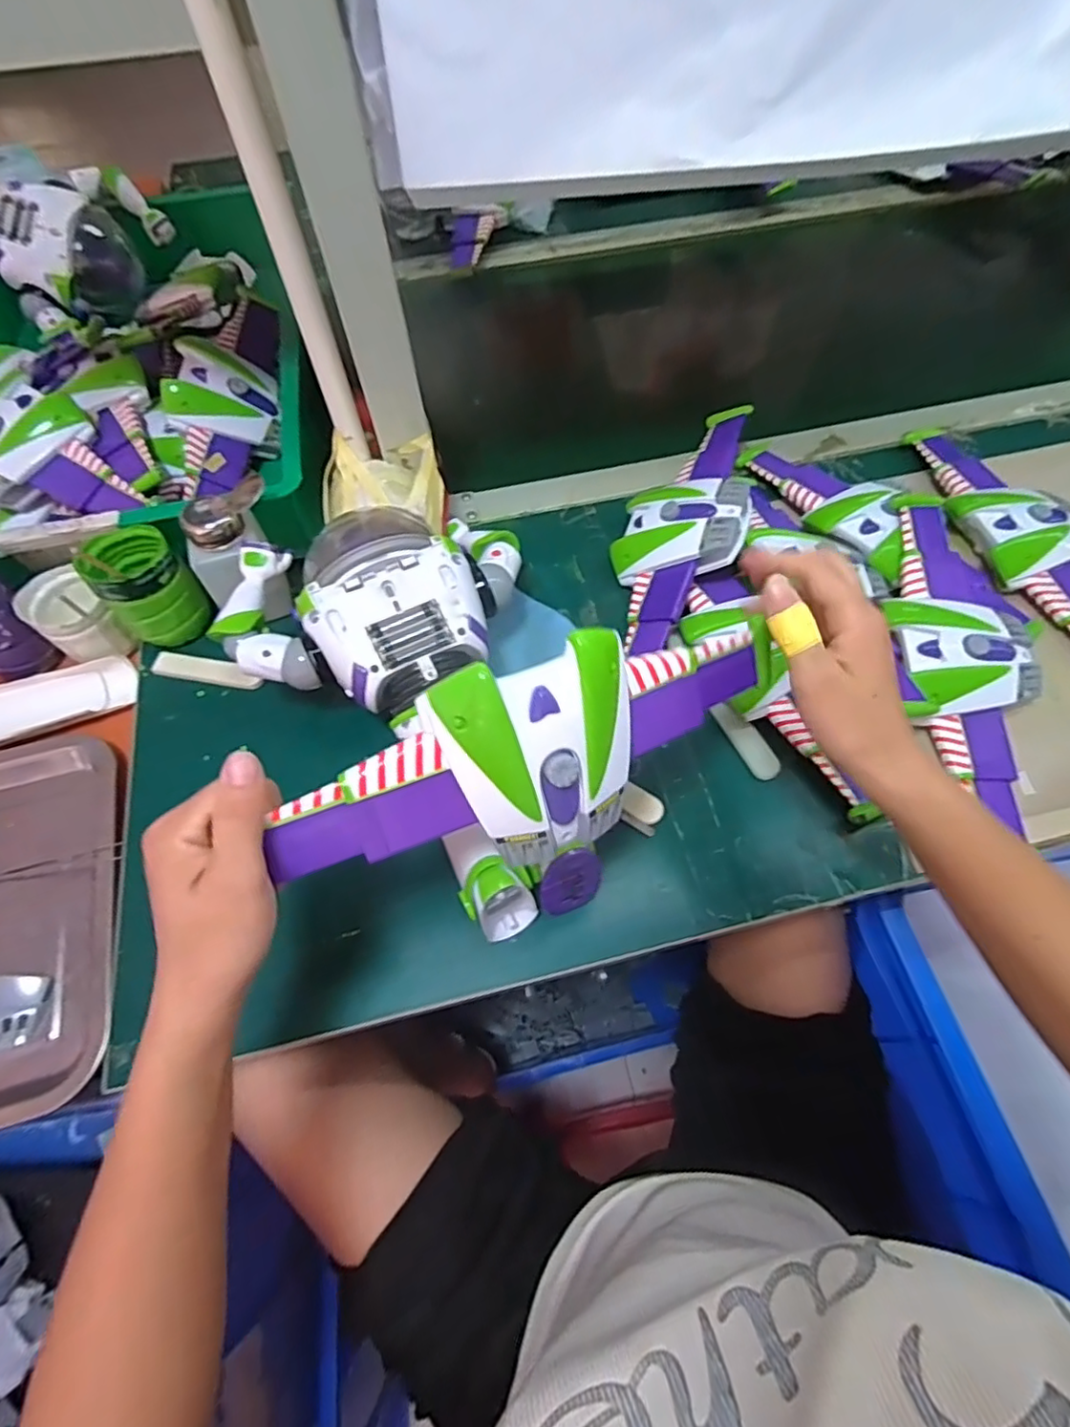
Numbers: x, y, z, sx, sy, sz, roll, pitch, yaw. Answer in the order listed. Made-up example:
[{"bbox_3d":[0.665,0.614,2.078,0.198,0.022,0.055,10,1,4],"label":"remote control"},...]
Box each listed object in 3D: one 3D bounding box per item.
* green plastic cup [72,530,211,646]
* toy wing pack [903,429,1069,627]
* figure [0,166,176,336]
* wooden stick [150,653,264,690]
[{"bbox_3d":[-0.301,-0.102,0.486,0.069,0.085,0.068,-38,68,-17],"label":"green plastic cup"},{"bbox_3d":[0.419,-0.156,0.534,0.094,0.044,0.293,-13,63,-5],"label":"toy wing pack"},{"bbox_3d":[-0.579,-0.526,0.689,0.266,0.097,0.179,11,63,8],"label":"figure"},{"bbox_3d":[-0.261,-0.035,0.492,0.083,0.009,0.020,8,63,6],"label":"wooden stick"}]

